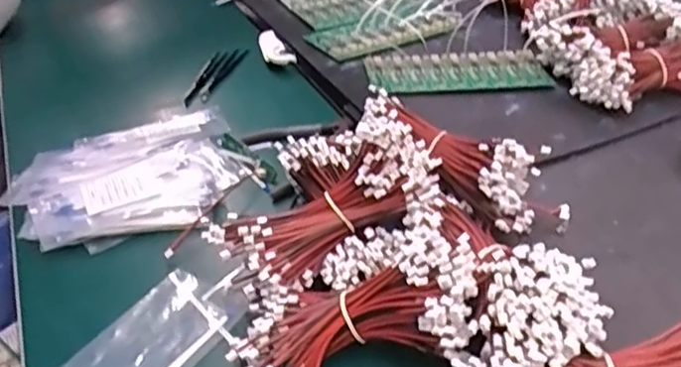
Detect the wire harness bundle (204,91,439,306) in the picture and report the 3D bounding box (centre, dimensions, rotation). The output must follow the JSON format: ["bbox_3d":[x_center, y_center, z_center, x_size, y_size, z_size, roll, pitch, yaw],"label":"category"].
[{"bbox_3d":[-0.005,0.014,0.481,0.175,0.071,0.066,-36,45,-10],"label":"wire harness bundle"}]

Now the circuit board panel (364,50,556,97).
[{"bbox_3d":[0.132,-0.126,0.713,0.196,0.015,0.092,-9,38,-5],"label":"circuit board panel"}]

